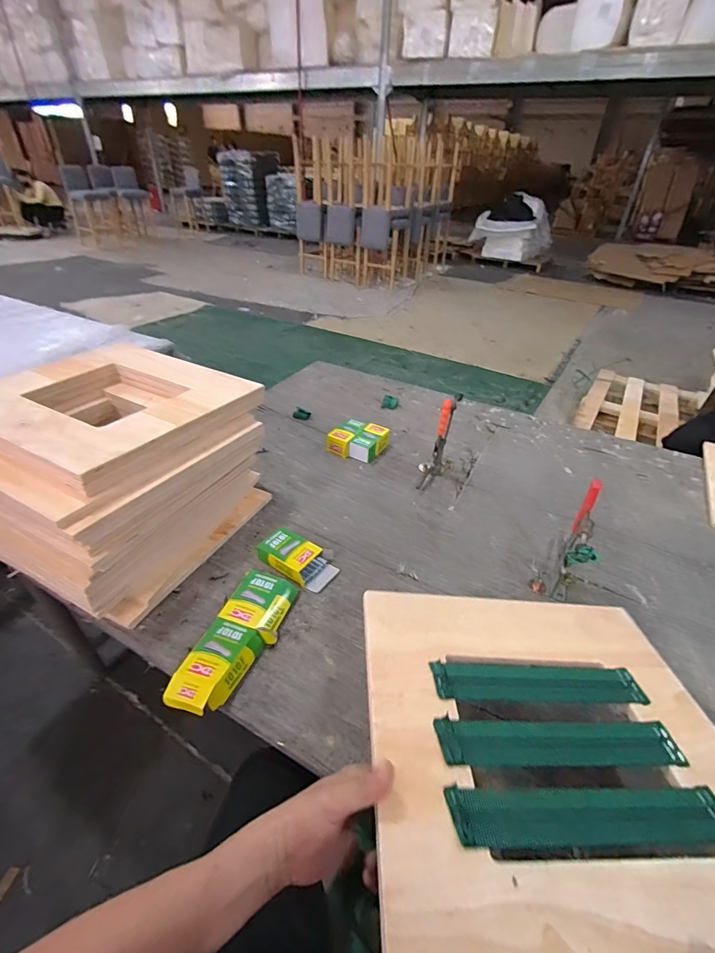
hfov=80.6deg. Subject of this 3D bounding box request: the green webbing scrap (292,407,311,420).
[{"bbox_3d":[-0.177,-0.197,1.335,0.057,0.023,0.037,17,39,19],"label":"green webbing scrap"}]

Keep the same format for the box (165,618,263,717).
[{"bbox_3d":[-0.222,0.294,0.653,0.090,0.046,0.144,15,38,16],"label":"box"}]

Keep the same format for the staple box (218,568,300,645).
[{"bbox_3d":[-0.174,0.228,0.753,0.105,0.029,0.123,10,37,10],"label":"staple box"}]

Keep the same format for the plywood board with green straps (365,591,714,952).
[{"bbox_3d":[0.220,0.296,0.462,0.416,0.017,0.386,5,33,-7],"label":"plywood board with green straps"}]

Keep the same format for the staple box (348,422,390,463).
[{"bbox_3d":[0.036,-0.094,1.183,0.069,0.054,0.131,20,40,22],"label":"staple box"}]

